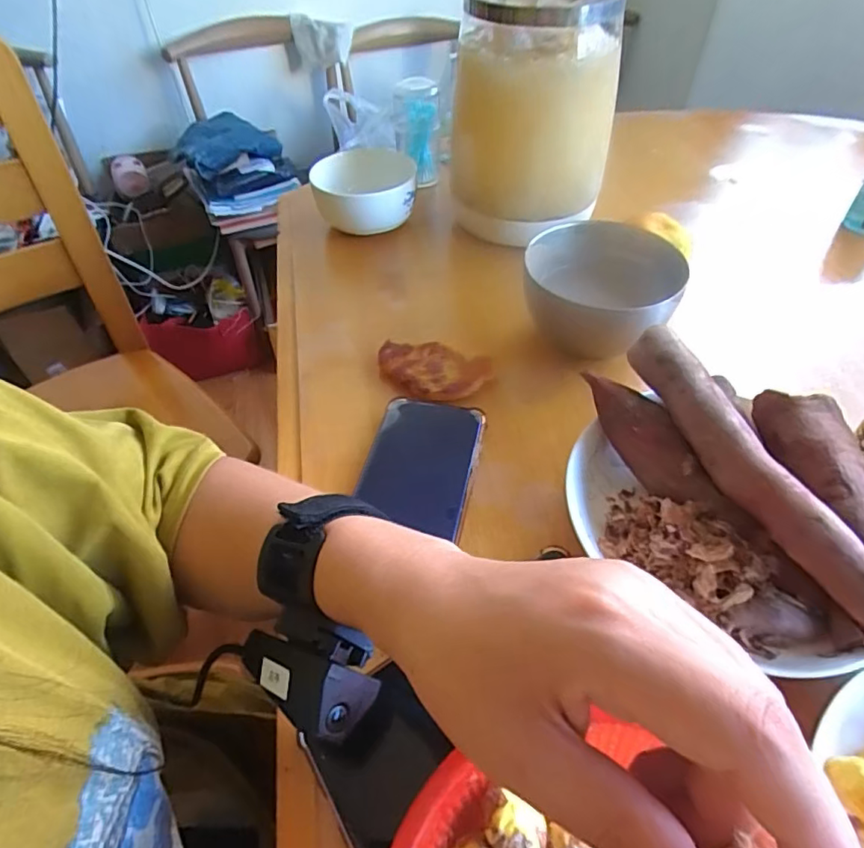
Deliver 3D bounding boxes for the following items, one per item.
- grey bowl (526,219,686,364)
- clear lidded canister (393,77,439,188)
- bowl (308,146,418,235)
[{"bbox_3d":[0.128,-0.101,0.419,0.110,0.075,0.106,-1,49,1],"label":"grey bowl"},{"bbox_3d":[-0.016,-0.325,0.609,0.049,0.099,0.053,-1,49,0],"label":"clear lidded canister"},{"bbox_3d":[-0.069,-0.235,0.563,0.101,0.062,0.105,-1,49,1],"label":"bowl"}]

